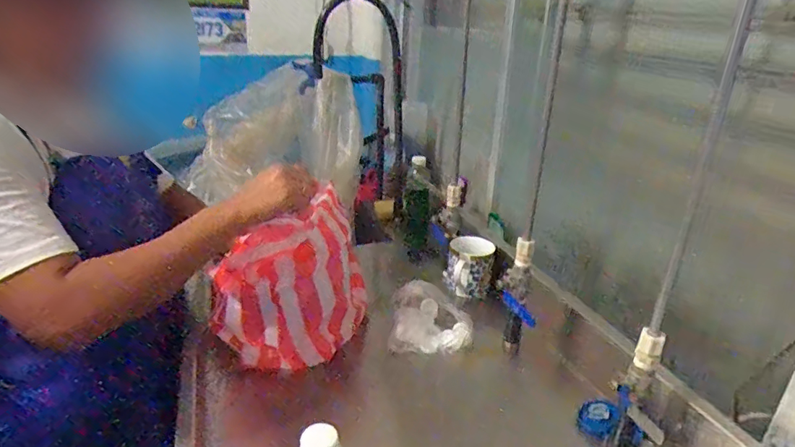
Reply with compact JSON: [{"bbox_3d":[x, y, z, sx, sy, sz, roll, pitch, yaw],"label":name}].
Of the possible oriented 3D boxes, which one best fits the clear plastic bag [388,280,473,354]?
[{"bbox_3d":[0.063,0.170,0.903,0.138,0.033,0.196,4,25,1],"label":"clear plastic bag"}]

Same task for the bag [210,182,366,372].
[{"bbox_3d":[-0.159,0.105,0.787,0.126,0.245,0.231,23,31,35],"label":"bag"}]

